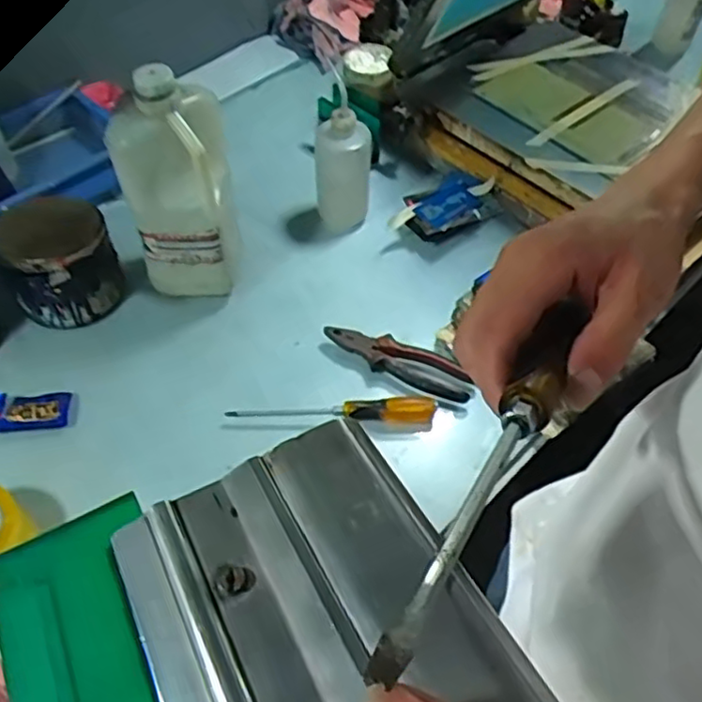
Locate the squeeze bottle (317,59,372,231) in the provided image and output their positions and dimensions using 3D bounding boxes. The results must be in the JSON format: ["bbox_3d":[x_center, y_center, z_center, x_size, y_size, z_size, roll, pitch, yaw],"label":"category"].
[{"bbox_3d":[-0.011,-0.269,0.930,0.074,0.193,0.083,-1,53,-2],"label":"squeeze bottle"}]

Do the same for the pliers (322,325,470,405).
[{"bbox_3d":[0.054,0.009,0.831,0.191,0.017,0.047,21,55,15],"label":"pliers"}]

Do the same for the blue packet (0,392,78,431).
[{"bbox_3d":[-0.374,0.068,0.803,0.096,0.018,0.044,-6,53,-5],"label":"blue packet"}]

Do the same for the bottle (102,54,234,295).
[{"bbox_3d":[-0.203,-0.187,0.810,0.122,0.277,0.095,-10,54,-8],"label":"bottle"}]

